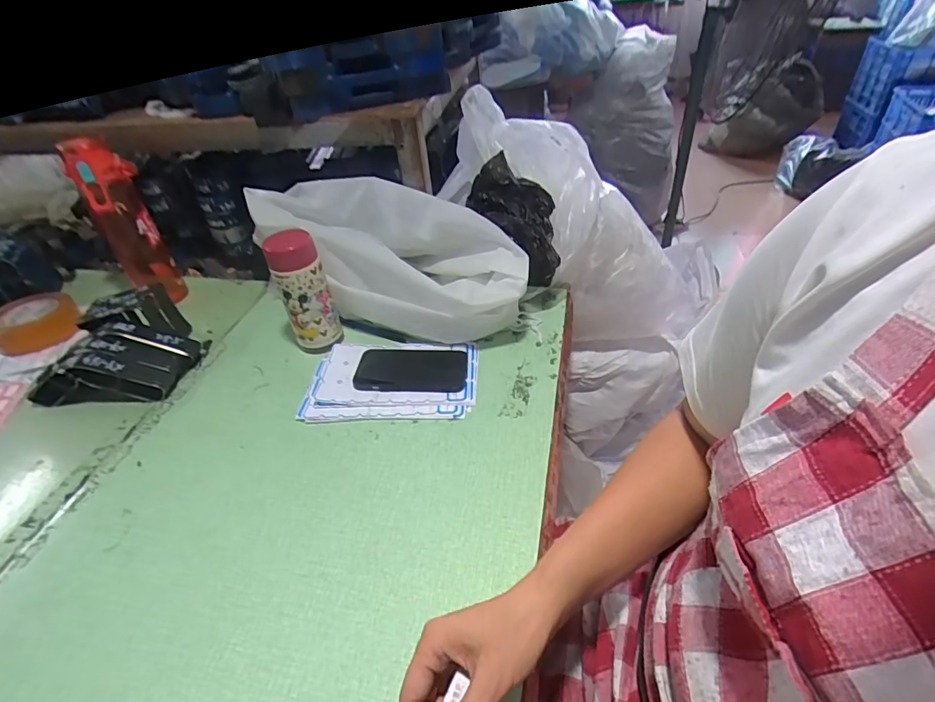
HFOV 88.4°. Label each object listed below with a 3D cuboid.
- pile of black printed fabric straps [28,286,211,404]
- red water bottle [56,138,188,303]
[{"bbox_3d":[-0.493,-0.011,0.681,0.193,0.084,0.156,-2,41,3],"label":"pile of black printed fabric straps"},{"bbox_3d":[-0.529,-0.194,0.761,0.071,0.257,0.083,31,52,34],"label":"red water bottle"}]

